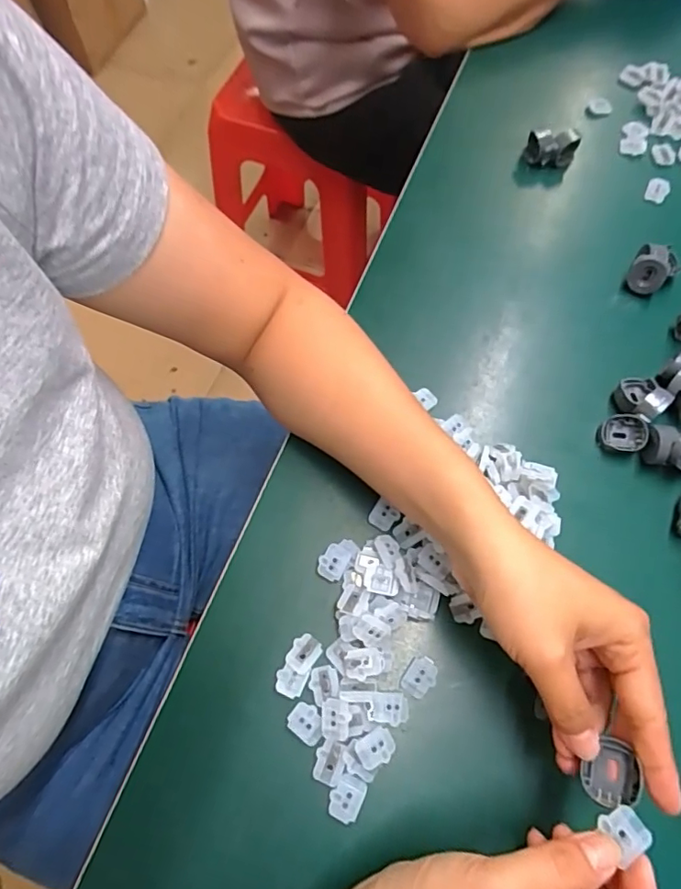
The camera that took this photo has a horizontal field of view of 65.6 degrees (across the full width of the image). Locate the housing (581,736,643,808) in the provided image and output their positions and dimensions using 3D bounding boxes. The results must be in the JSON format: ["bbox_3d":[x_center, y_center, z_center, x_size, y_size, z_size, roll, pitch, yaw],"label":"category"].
[{"bbox_3d":[0.126,0.153,0.246,0.022,0.009,0.027,17,69,10],"label":"housing"}]

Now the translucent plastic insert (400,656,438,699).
[{"bbox_3d":[0.047,0.138,0.315,0.017,0.008,0.022,33,72,13],"label":"translucent plastic insert"}]

